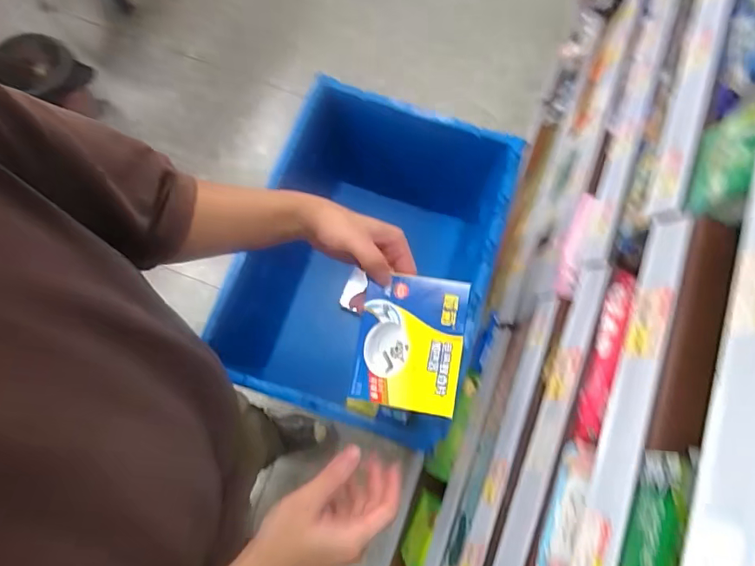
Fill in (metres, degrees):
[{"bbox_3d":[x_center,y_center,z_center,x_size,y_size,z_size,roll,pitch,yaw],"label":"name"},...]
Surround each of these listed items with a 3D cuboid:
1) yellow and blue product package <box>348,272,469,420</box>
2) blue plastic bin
[{"bbox_3d":[0.031,0.060,0.475,0.099,0.024,0.133,9,74,1],"label":"yellow and blue product package"},{"bbox_3d":[-0.011,-0.023,1.007,0.419,0.343,0.594,17,74,4],"label":"blue plastic bin"}]

